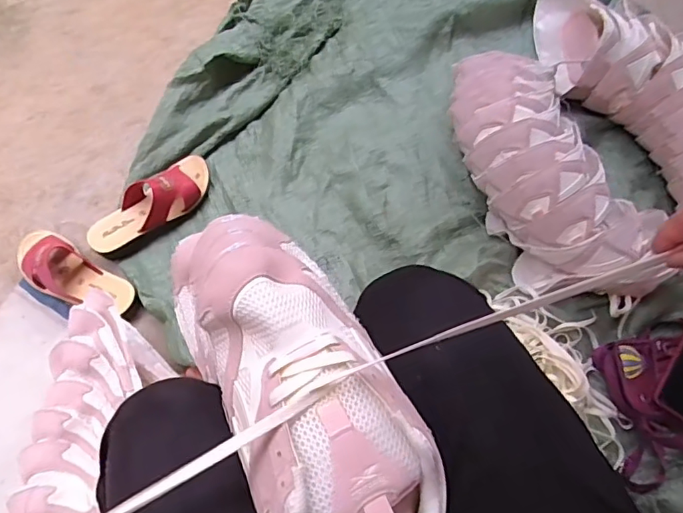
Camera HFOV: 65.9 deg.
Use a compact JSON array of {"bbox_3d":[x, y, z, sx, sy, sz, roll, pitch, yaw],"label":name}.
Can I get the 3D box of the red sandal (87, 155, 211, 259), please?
[{"bbox_3d":[-0.322,-0.092,0.887,0.232,0.069,0.093,-39,71,-15],"label":"red sandal"}]

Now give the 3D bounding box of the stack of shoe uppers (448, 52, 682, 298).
[{"bbox_3d":[0.312,-0.126,0.833,0.177,0.145,0.430,-18,70,-7],"label":"stack of shoe uppers"}]

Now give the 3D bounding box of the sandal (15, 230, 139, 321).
[{"bbox_3d":[-0.430,0.031,0.836,0.232,0.062,0.086,31,70,13],"label":"sandal"}]

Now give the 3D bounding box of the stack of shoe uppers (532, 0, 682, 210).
[{"bbox_3d":[0.526,-0.317,0.921,0.205,0.136,0.469,-34,73,-13],"label":"stack of shoe uppers"}]

